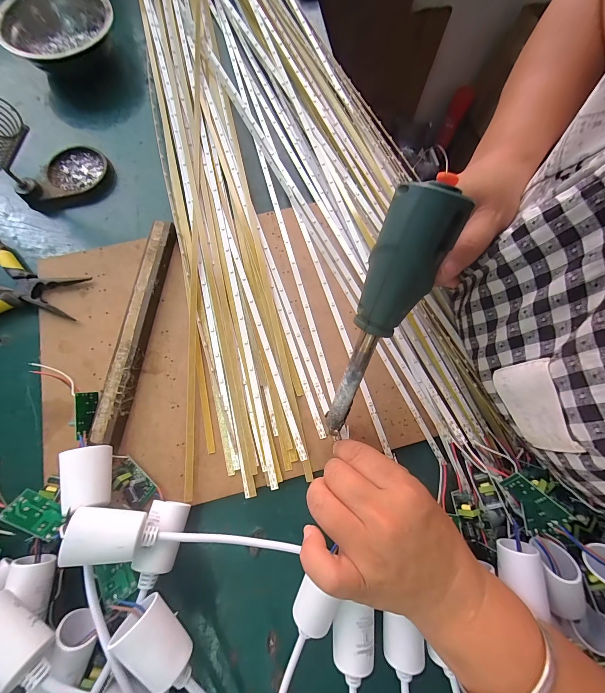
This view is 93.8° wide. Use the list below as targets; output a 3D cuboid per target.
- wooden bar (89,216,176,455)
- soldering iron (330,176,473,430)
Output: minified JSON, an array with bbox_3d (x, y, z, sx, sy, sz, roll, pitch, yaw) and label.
[{"bbox_3d":[-0.152,-0.021,0.265,0.019,0.017,0.212,7,76,1],"label":"wooden bar"},{"bbox_3d":[0.051,-0.017,0.190,0.040,0.029,0.174,20,116,4],"label":"soldering iron"}]

